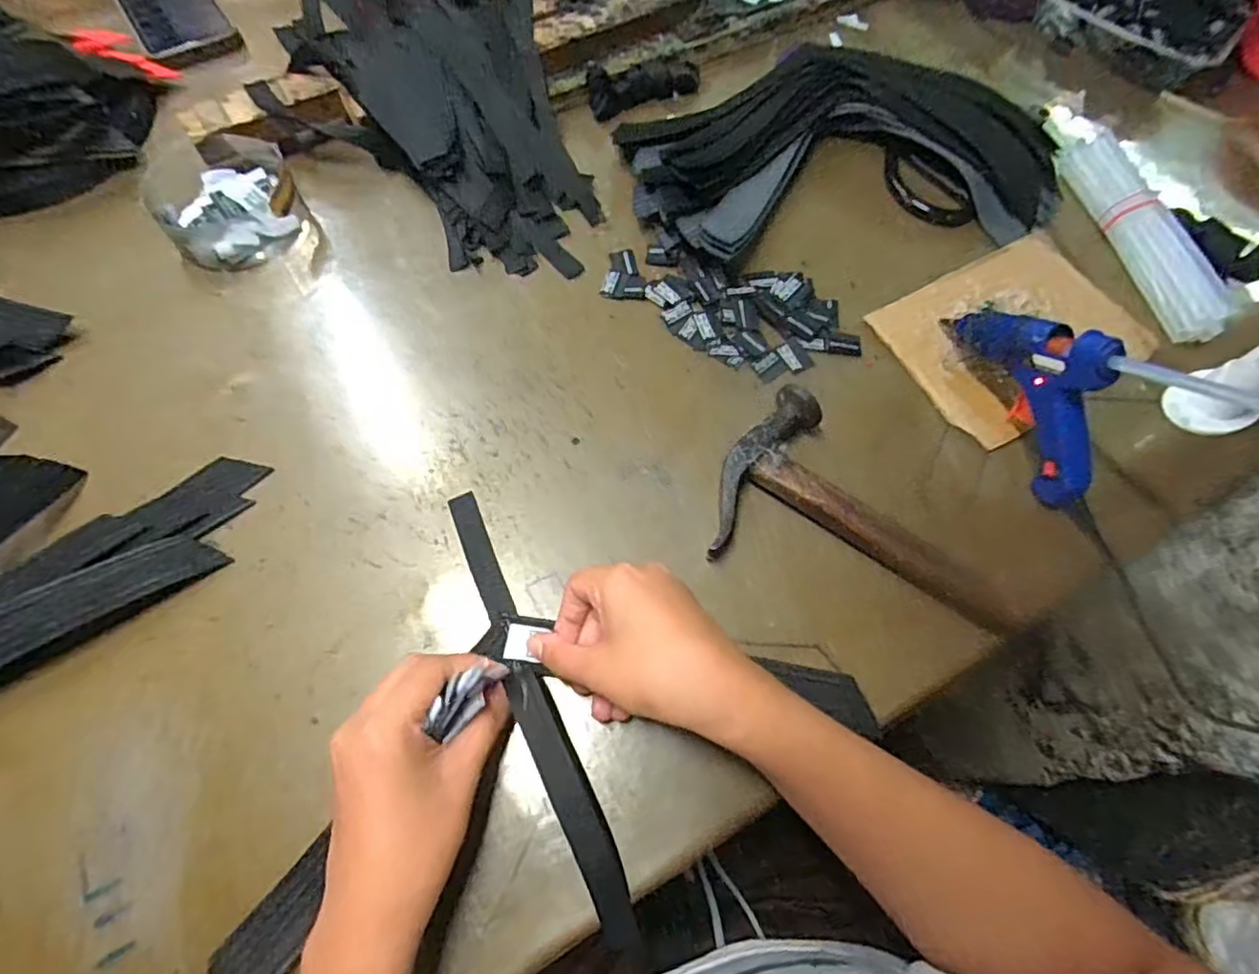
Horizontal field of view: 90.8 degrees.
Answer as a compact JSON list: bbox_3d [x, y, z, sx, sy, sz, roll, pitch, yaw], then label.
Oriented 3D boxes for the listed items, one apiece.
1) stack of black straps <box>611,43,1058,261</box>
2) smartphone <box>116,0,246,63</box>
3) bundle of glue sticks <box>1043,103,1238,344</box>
[{"bbox_3d":[0.161,-0.269,0.495,0.319,0.046,0.197,-13,68,-8],"label":"stack of black straps"},{"bbox_3d":[-0.429,-0.451,0.576,0.076,0.010,0.159,-32,71,-15],"label":"smartphone"},{"bbox_3d":[0.388,-0.214,0.477,0.035,0.029,0.225,-8,67,-6],"label":"bundle of glue sticks"}]

